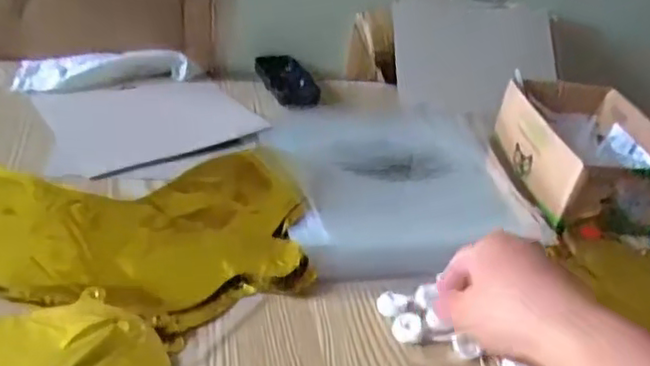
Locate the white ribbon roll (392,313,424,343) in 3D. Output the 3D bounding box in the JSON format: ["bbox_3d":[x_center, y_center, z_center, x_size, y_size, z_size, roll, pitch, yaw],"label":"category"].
[{"bbox_3d":[0.059,0.102,0.466,0.021,0.010,0.022,5,32,-3],"label":"white ribbon roll"}]

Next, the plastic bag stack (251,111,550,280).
[{"bbox_3d":[0.067,-0.010,0.640,0.223,0.019,0.279,-2,33,-14],"label":"plastic bag stack"}]

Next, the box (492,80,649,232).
[{"bbox_3d":[0.270,-0.036,0.675,0.149,0.062,0.214,4,32,-6],"label":"box"}]

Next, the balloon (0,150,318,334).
[{"bbox_3d":[-0.221,0.028,0.514,0.404,0.016,0.204,2,32,-8],"label":"balloon"}]

